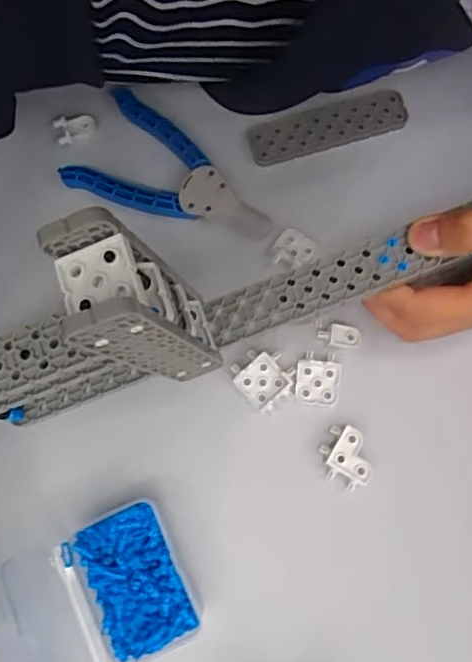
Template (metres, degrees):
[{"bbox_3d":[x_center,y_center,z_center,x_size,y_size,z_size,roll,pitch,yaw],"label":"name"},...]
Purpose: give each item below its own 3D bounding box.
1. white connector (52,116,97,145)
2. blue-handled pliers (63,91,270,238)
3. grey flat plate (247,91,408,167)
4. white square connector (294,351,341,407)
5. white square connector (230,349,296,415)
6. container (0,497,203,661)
[{"bbox_3d":[-0.101,-0.128,0.376,0.025,0.007,0.017,-18,79,-3],"label":"white connector"},{"bbox_3d":[-0.035,-0.100,0.364,0.126,0.009,0.066,19,80,4],"label":"blue-handled pliers"},{"bbox_3d":[0.058,-0.128,0.377,0.099,0.007,0.027,-15,79,-2],"label":"grey flat plate"},{"bbox_3d":[0.047,0.027,0.344,0.025,0.004,0.030,6,79,2],"label":"white square connector"},{"bbox_3d":[0.016,0.027,0.343,0.030,0.006,0.033,-44,82,-7],"label":"white square connector"},{"bbox_3d":[-0.071,0.143,0.313,0.095,0.026,0.079,-25,80,-4],"label":"container"}]

